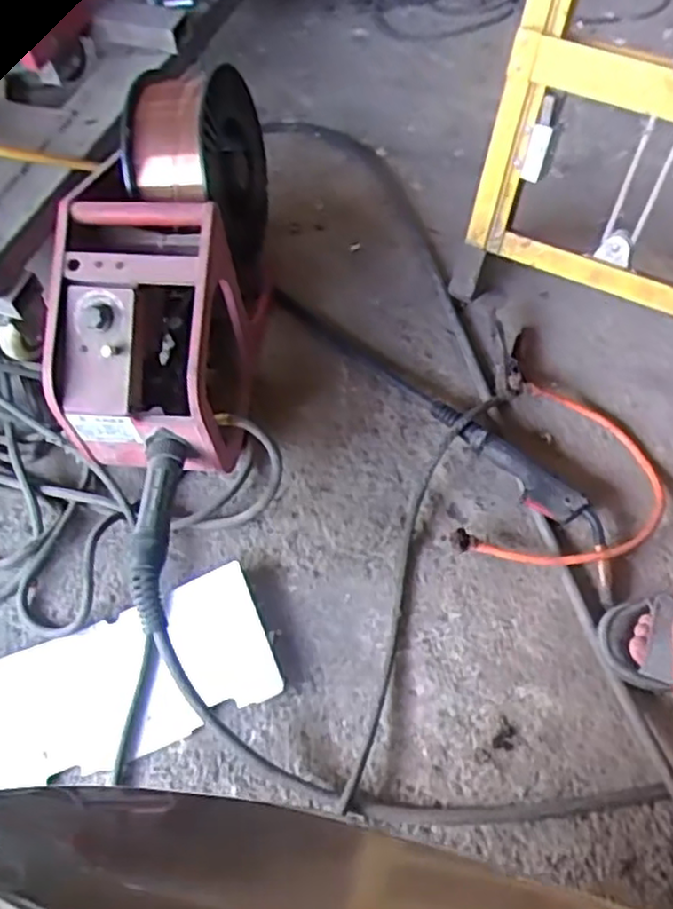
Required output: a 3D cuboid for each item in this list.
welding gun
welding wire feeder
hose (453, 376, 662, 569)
[{"bbox_3d":[0.262,0.039,0.951,0.072,0.048,0.349,-31,62,-15],"label":"welding gun"},{"bbox_3d":[-0.220,-0.232,0.983,0.214,0.324,0.502,1,59,3],"label":"welding wire feeder"},{"bbox_3d":[0.312,0.041,0.943,0.221,0.042,0.292,23,63,16],"label":"hose"}]

